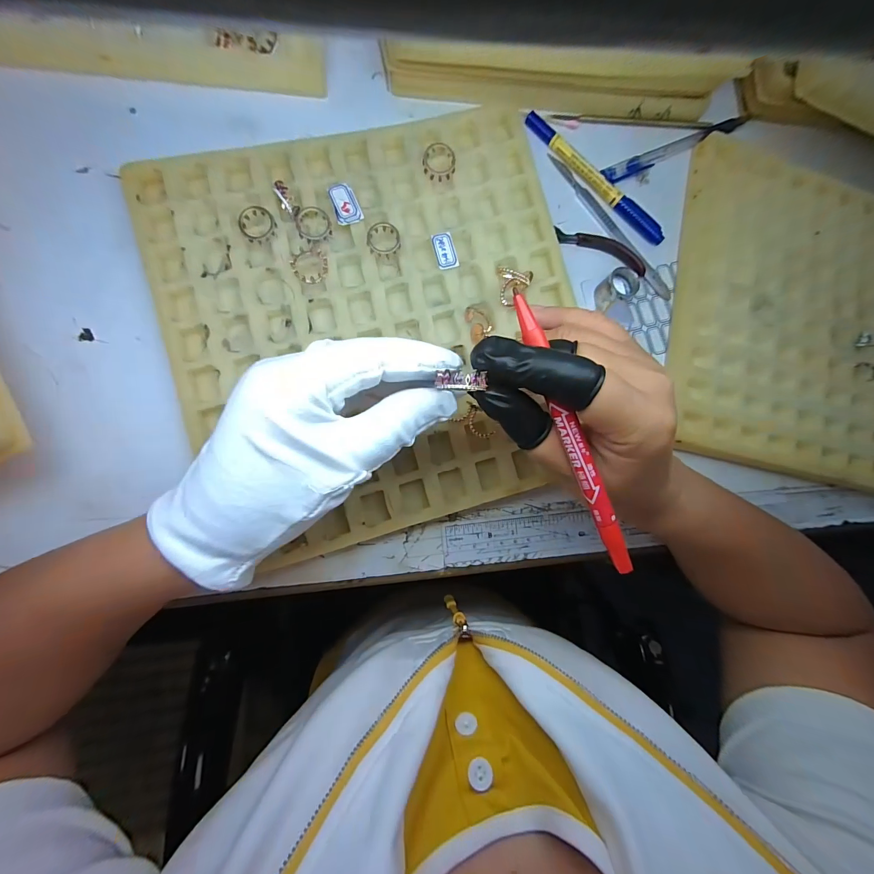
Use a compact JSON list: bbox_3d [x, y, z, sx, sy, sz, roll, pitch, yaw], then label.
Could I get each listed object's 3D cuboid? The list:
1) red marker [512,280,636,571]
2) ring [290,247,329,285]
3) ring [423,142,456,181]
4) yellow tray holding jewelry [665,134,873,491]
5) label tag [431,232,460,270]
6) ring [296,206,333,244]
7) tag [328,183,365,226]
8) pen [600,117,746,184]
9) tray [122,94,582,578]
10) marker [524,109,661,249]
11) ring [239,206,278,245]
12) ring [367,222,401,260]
[{"bbox_3d":[0.059,0.000,0.158,0.010,0.006,0.131,-23,95,-8],"label":"red marker"},{"bbox_3d":[-0.081,-0.109,0.234,0.022,0.008,0.022,1,84,-10],"label":"ring"},{"bbox_3d":[0.001,-0.187,0.250,0.022,0.007,0.025,0,84,-10],"label":"ring"},{"bbox_3d":[0.315,-0.098,0.303,0.246,0.024,0.259,12,83,-8],"label":"yellow tray holding jewelry"},{"bbox_3d":[0.005,-0.126,0.249,0.014,0.004,0.024,-16,87,-11],"label":"label tag"},{"bbox_3d":[-0.079,-0.136,0.236,0.021,0.007,0.022,1,84,-10],"label":"ring"},{"bbox_3d":[-0.060,-0.154,0.243,0.017,0.004,0.026,-19,88,-11],"label":"tag"},{"bbox_3d":[0.202,-0.242,0.301,0.158,0.008,0.012,-27,90,-11],"label":"pen"},{"bbox_3d":[-0.032,-0.075,0.242,0.260,0.020,0.260,-16,87,-11],"label":"tray"},{"bbox_3d":[0.125,-0.203,0.289,0.141,0.008,0.013,40,80,-4],"label":"marker"},{"bbox_3d":[-0.113,-0.134,0.232,0.021,0.008,0.022,1,84,-10],"label":"ring"},{"bbox_3d":[-0.035,-0.130,0.242,0.022,0.007,0.023,1,84,-10],"label":"ring"}]

